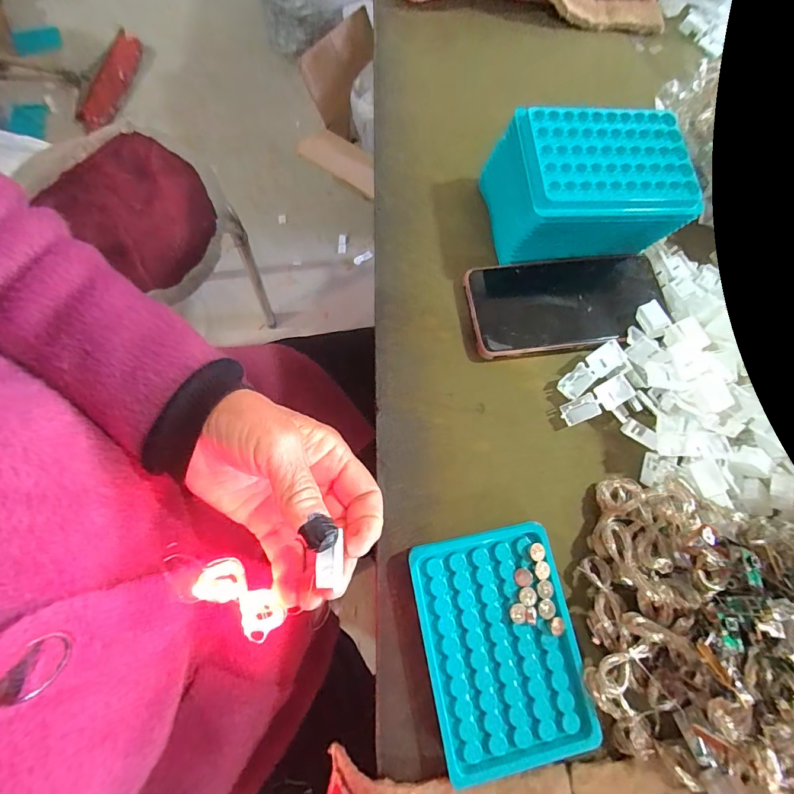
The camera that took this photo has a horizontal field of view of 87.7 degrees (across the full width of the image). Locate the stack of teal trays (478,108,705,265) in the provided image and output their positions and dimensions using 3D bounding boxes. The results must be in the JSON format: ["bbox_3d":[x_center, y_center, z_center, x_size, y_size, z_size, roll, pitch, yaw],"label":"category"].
[{"bbox_3d":[0.148,-0.166,0.336,0.140,0.074,0.093,-4,73,-7],"label":"stack of teal trays"}]

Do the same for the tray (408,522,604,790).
[{"bbox_3d":[0.065,0.156,0.265,0.094,0.015,0.130,-10,76,-8],"label":"tray"}]

